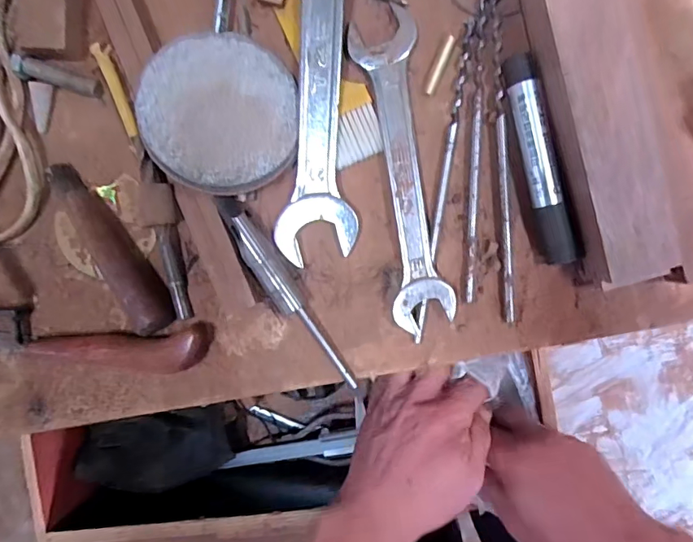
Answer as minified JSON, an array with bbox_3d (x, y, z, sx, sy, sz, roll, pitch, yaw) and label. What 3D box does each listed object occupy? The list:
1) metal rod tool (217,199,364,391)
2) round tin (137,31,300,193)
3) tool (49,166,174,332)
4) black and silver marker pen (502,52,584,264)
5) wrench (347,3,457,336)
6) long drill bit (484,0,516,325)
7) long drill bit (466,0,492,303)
[{"bbox_3d":[-0.037,0.017,0.307,0.016,0.022,0.144,-33,90,6],"label":"metal rod tool"},{"bbox_3d":[-0.077,-0.096,0.295,0.090,0.010,0.096,-10,88,-12],"label":"round tin"},{"bbox_3d":[-0.156,-0.016,0.316,0.025,0.022,0.125,-35,90,6],"label":"tool"},{"bbox_3d":[0.114,-0.065,0.287,0.019,0.016,0.121,-15,92,6],"label":"black and silver marker pen"},{"bbox_3d":[0.034,-0.064,0.297,0.038,0.013,0.195,-8,92,6],"label":"wrench"},{"bbox_3d":[0.095,-0.073,0.294,0.012,0.006,0.208,-5,93,6],"label":"long drill bit"},{"bbox_3d":[0.080,-0.072,0.296,0.008,0.005,0.180,1,93,5],"label":"long drill bit"}]

